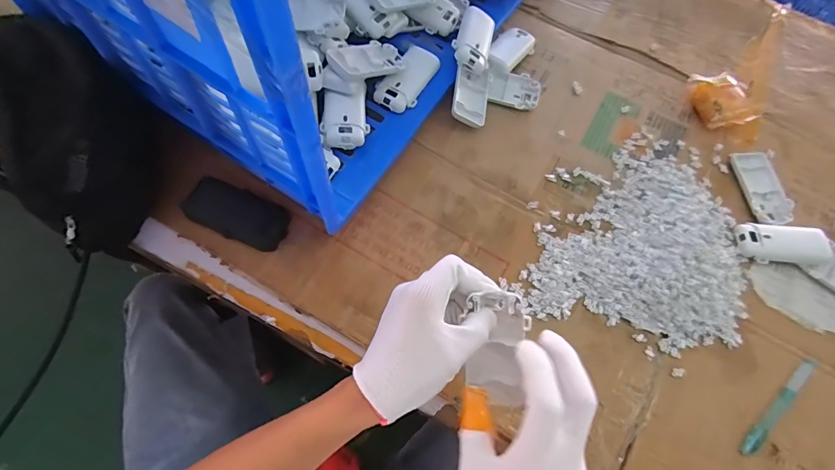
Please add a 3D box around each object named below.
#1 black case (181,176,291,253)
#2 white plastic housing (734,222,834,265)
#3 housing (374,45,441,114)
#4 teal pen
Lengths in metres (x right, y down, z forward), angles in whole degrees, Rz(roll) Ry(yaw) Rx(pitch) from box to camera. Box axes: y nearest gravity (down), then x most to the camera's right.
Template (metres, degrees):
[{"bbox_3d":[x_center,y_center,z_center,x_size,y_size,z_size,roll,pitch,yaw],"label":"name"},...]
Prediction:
[{"bbox_3d":[-0.198,-0.024,0.471,0.110,0.038,0.052,21,70,5],"label":"black case"},{"bbox_3d":[0.418,0.009,0.498,0.092,0.028,0.045,2,71,-1],"label":"white plastic housing"},{"bbox_3d":[-0.012,-0.189,0.519,0.046,0.018,0.091,29,73,9],"label":"housing"},{"bbox_3d":[0.362,0.172,0.434,0.125,0.011,0.013,-41,76,-14],"label":"teal pen"}]

